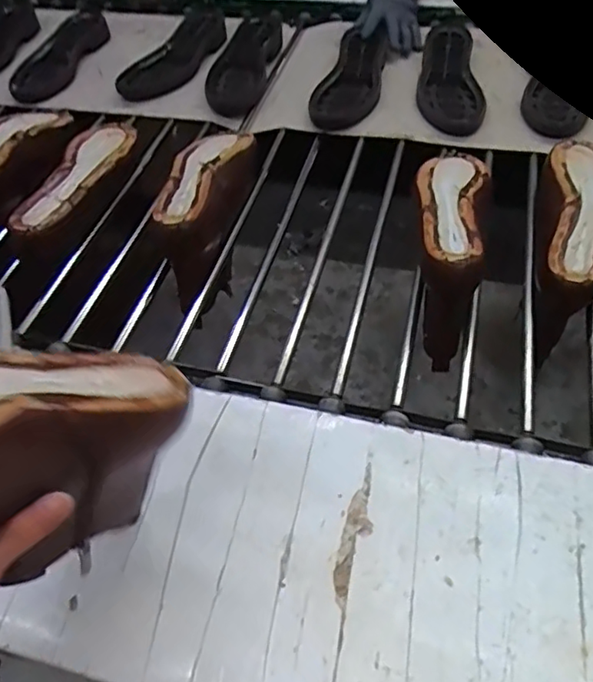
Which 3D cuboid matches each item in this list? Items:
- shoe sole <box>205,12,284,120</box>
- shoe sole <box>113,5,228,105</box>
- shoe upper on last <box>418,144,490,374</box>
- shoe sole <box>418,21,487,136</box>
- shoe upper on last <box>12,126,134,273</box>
[{"bbox_3d":[-0.090,-0.471,0.975,0.098,0.033,0.268,6,52,9],"label":"shoe sole"},{"bbox_3d":[-0.196,-0.500,1.012,0.107,0.026,0.269,23,56,21],"label":"shoe sole"},{"bbox_3d":[0.167,-0.114,0.668,0.076,0.119,0.258,9,52,11],"label":"shoe upper on last"},{"bbox_3d":[0.231,-0.411,0.900,0.091,0.031,0.271,0,51,4],"label":"shoe sole"},{"bbox_3d":[-0.276,-0.202,0.758,0.078,0.053,0.251,10,53,12],"label":"shoe upper on last"}]

